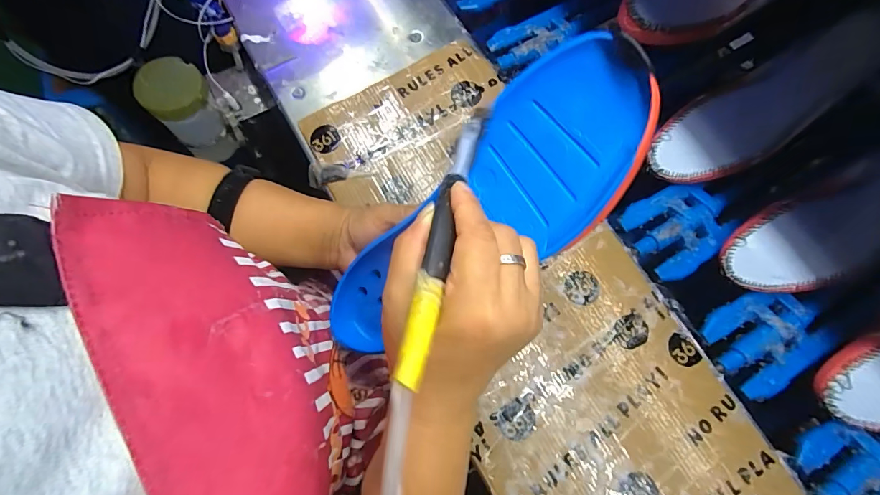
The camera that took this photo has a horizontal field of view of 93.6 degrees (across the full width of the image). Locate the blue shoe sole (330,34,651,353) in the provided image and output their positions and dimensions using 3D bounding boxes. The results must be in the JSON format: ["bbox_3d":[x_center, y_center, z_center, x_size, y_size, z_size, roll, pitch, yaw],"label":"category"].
[{"bbox_3d":[0.019,-0.017,0.280,0.261,0.033,0.092,-39,75,22],"label":"blue shoe sole"}]

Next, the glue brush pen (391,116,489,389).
[{"bbox_3d":[0.003,-0.014,0.215,0.014,0.019,0.173,12,53,3],"label":"glue brush pen"}]

